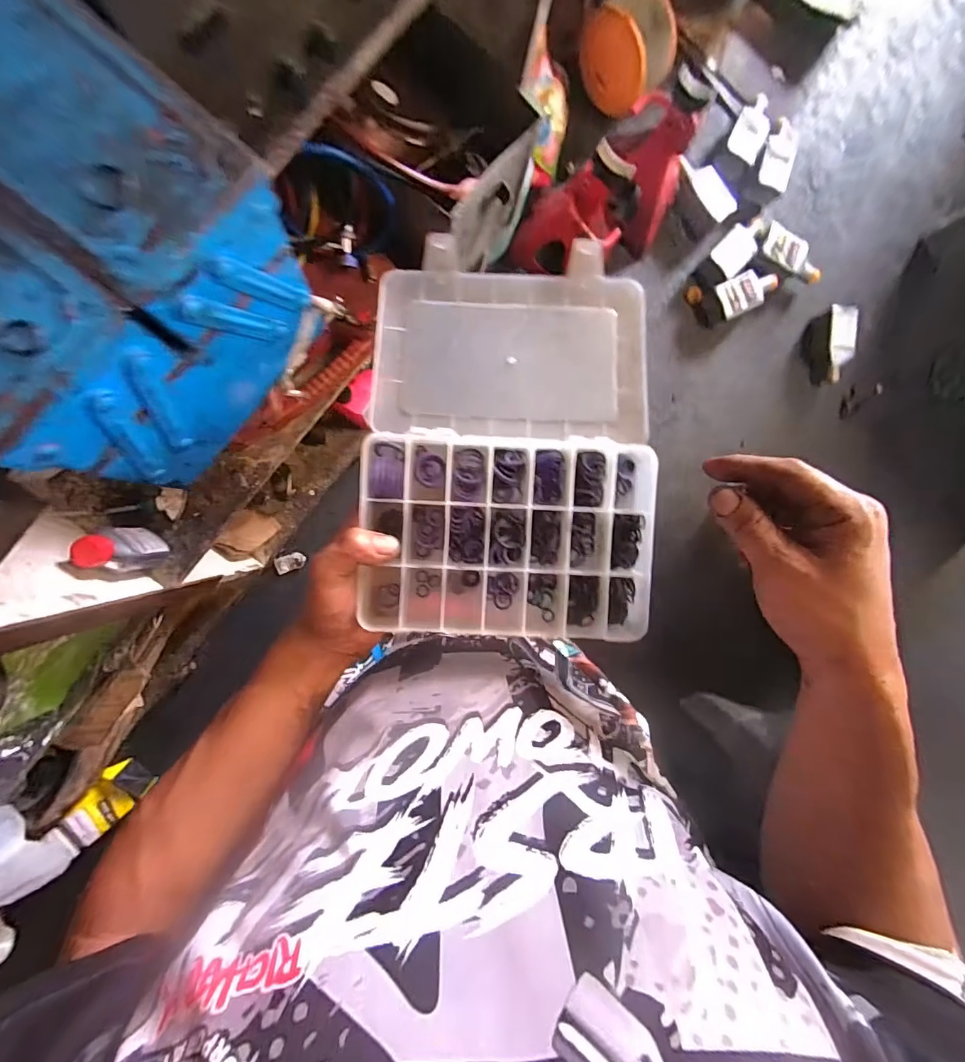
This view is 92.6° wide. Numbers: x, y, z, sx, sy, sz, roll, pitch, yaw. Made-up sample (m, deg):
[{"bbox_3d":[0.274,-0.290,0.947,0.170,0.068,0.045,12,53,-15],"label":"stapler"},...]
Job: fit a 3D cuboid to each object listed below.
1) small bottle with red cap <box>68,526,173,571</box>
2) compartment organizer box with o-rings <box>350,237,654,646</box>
[{"bbox_3d":[-0.529,0.026,0.684,0.046,0.141,0.065,-13,94,-5],"label":"small bottle with red cap"},{"bbox_3d":[0.019,-0.064,0.333,0.195,0.064,0.277,3,93,-6],"label":"compartment organizer box with o-rings"}]

